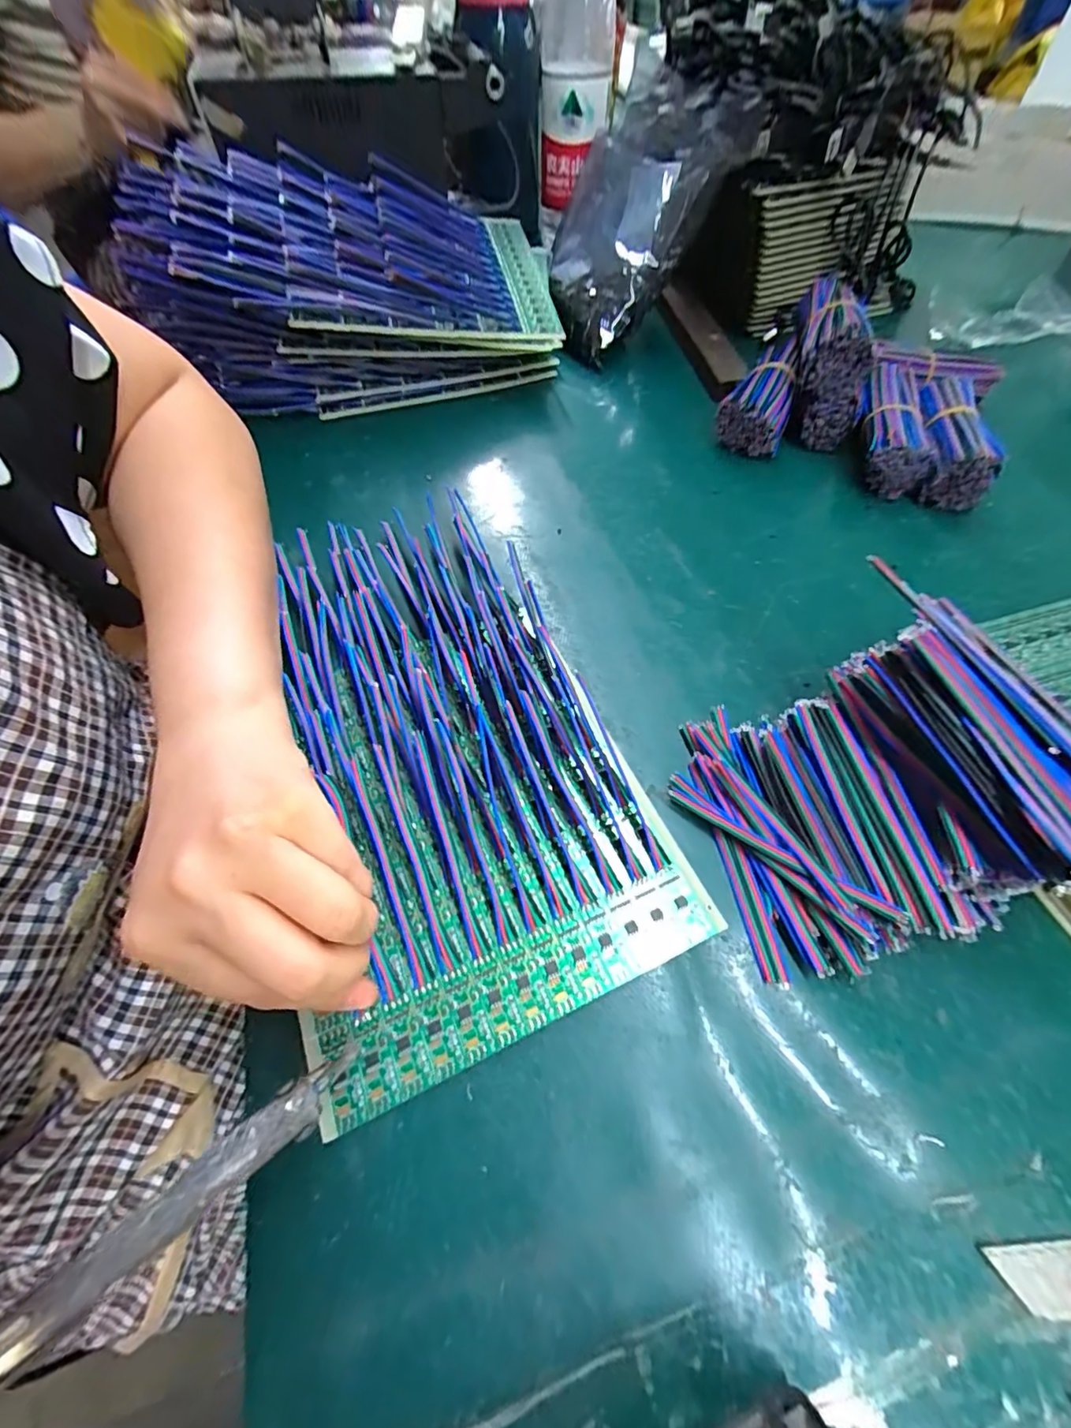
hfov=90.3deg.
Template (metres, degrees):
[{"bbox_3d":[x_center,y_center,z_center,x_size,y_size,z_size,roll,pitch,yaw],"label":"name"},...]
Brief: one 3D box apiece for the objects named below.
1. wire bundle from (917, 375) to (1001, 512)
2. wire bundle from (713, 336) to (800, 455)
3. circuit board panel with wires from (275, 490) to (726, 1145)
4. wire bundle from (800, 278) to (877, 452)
[{"bbox_3d":[0.282,-0.188,0.364,0.038,0.043,0.098,14,59,8],"label":"wire bundle"},{"bbox_3d":[0.164,-0.230,0.382,0.045,0.026,0.083,24,77,14],"label":"wire bundle"},{"bbox_3d":[-0.051,0.003,0.258,0.152,0.025,0.277,-21,60,-13],"label":"circuit board panel with wires"},{"bbox_3d":[0.209,-0.248,0.379,0.051,0.068,0.085,14,59,8],"label":"wire bundle"}]

